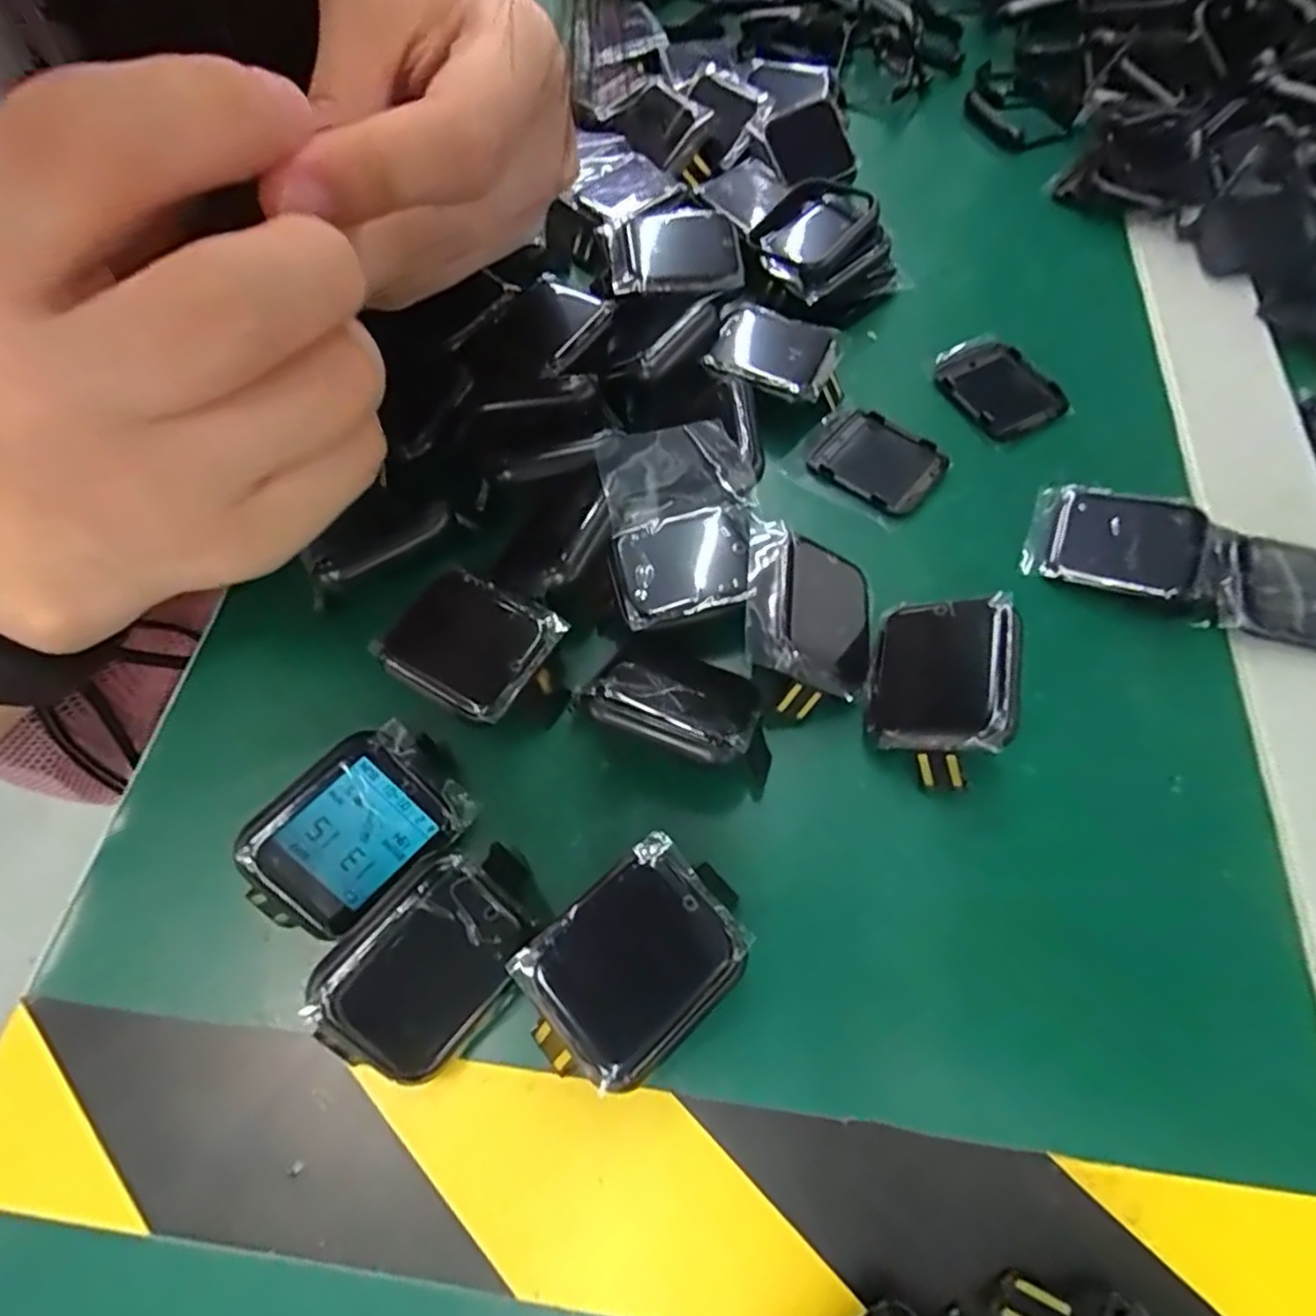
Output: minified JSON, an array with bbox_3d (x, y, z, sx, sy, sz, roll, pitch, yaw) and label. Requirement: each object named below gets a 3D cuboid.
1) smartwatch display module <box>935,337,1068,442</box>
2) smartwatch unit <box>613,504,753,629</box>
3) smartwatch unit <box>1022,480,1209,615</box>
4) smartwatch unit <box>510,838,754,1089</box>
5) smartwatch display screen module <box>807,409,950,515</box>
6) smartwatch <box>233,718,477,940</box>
[{"bbox_3d":[0.119,-0.096,0.239,0.034,0.007,0.045,-30,67,-11],"label":"smartwatch display module"},{"bbox_3d":[0.006,-0.026,0.190,0.037,0.005,0.032,-16,65,-5],"label":"smartwatch unit"},{"bbox_3d":[0.137,-0.036,0.202,0.046,0.007,0.035,14,72,27],"label":"smartwatch unit"},{"bbox_3d":[-0.006,0.069,0.151,0.051,0.016,0.036,-40,69,-15],"label":"smartwatch unit"},{"bbox_3d":[0.073,-0.064,0.225,0.038,0.005,0.033,35,71,18],"label":"smartwatch display screen module"},{"bbox_3d":[-0.074,0.041,0.166,0.047,0.013,0.034,-42,102,-17],"label":"smartwatch"}]

